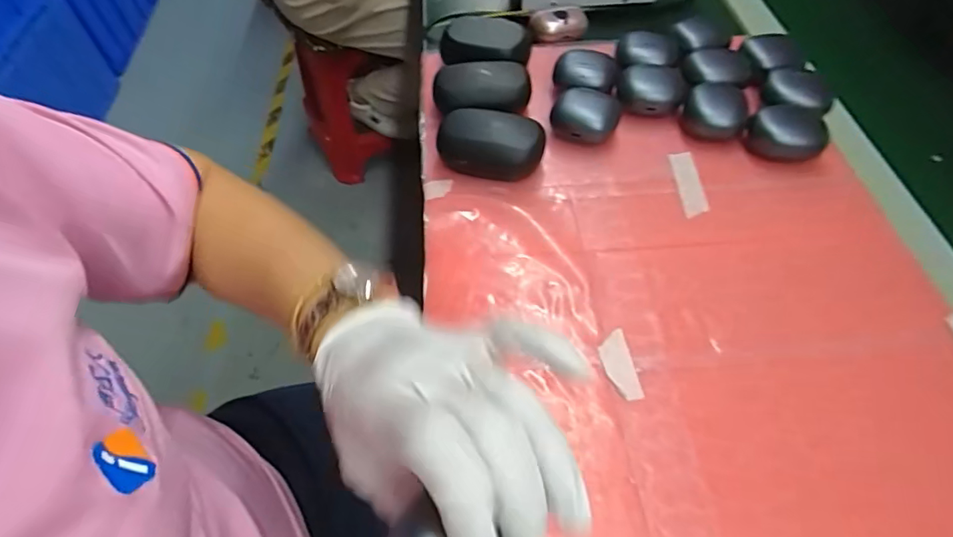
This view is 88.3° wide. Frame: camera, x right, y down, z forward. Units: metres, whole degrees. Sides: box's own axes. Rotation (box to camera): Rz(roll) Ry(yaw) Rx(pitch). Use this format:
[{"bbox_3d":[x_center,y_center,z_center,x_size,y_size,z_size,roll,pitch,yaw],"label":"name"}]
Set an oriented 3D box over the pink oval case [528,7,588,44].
[{"bbox_3d":[0.087,-0.260,0.524,0.060,0.022,0.031,0,56,2],"label":"pink oval case"}]

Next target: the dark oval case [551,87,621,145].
[{"bbox_3d":[0.095,-0.134,0.427,0.055,0.029,0.048,13,57,10],"label":"dark oval case"}]

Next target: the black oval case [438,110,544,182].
[{"bbox_3d":[0.012,-0.101,0.409,0.086,0.037,0.049,12,57,10],"label":"black oval case"}]

